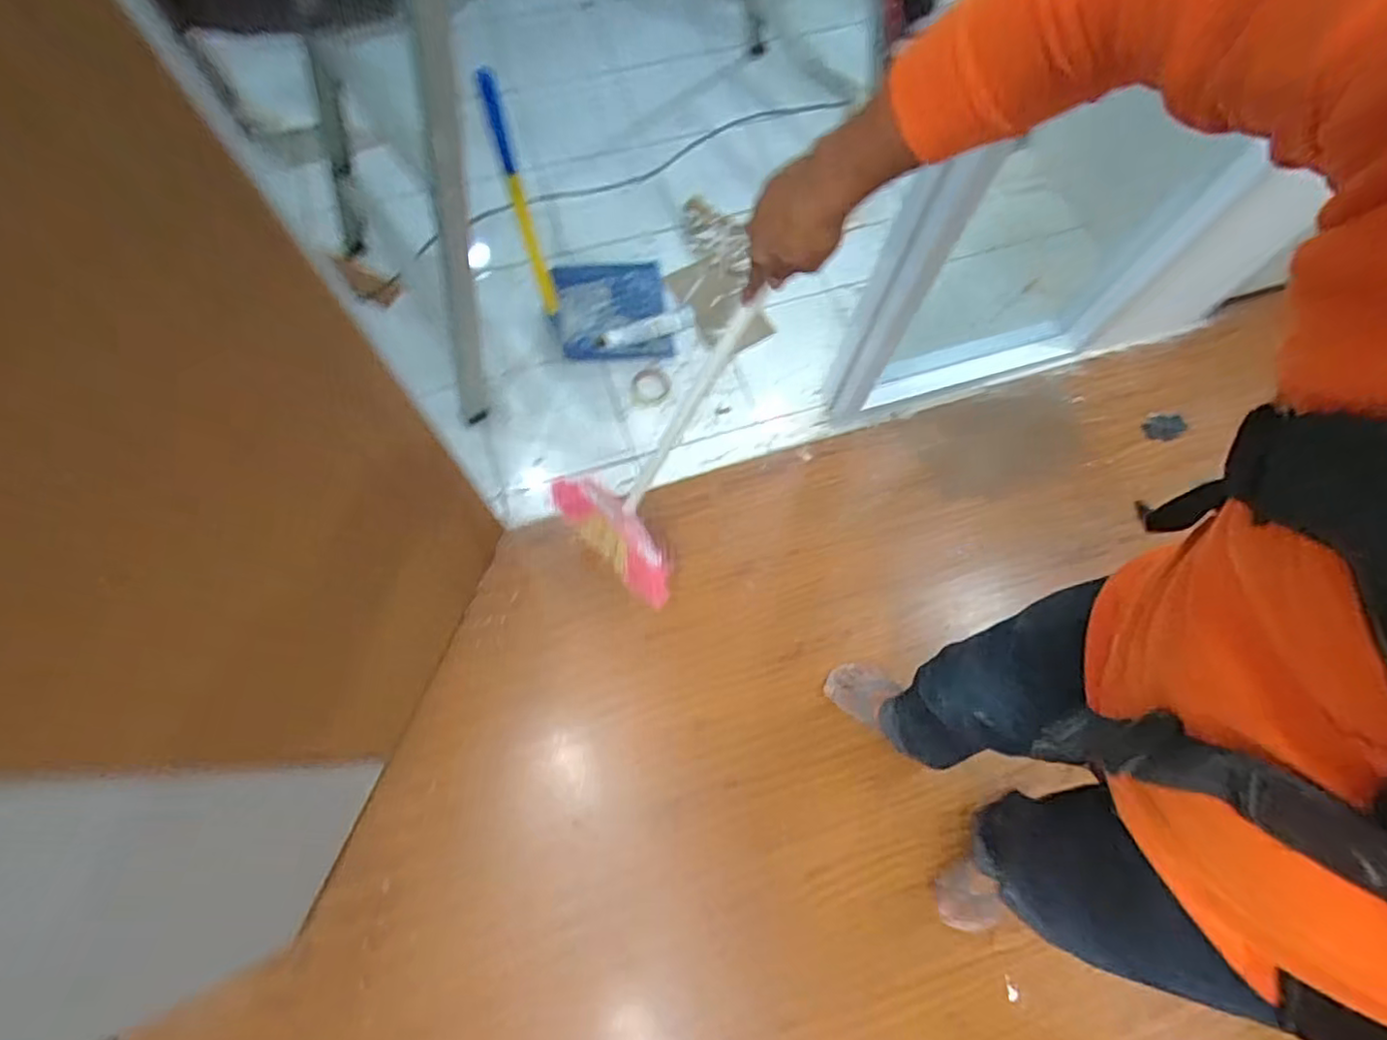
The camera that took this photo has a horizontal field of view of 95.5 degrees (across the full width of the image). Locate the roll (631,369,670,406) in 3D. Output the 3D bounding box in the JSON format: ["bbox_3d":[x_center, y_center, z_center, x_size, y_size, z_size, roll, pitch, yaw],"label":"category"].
[{"bbox_3d":[-0.101,-0.310,1.478,0.093,0.025,0.091,0,70,-1],"label":"roll"}]

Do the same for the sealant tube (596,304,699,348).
[{"bbox_3d":[-0.116,-0.454,1.506,0.244,0.040,0.064,-20,72,-8],"label":"sealant tube"}]

